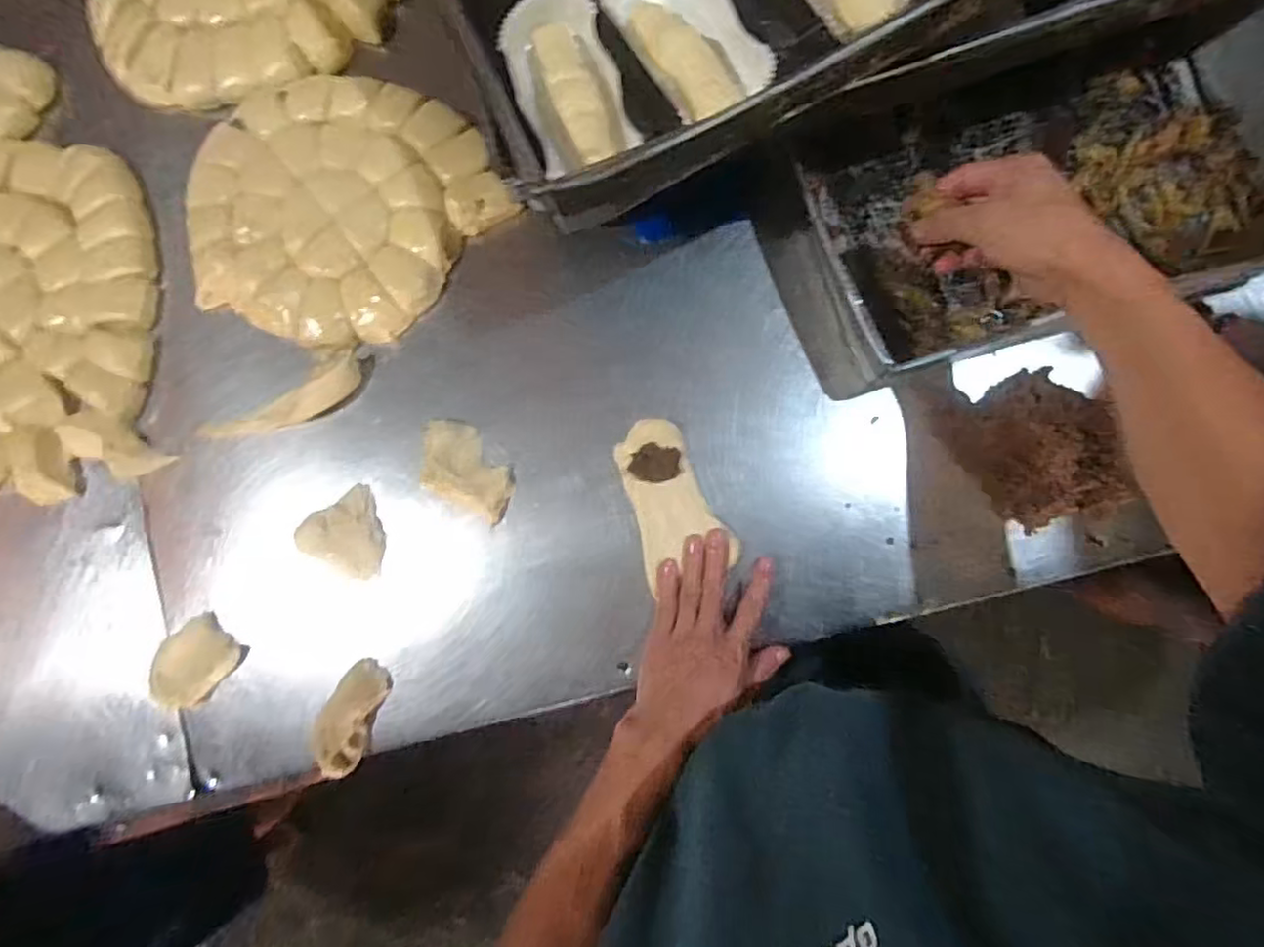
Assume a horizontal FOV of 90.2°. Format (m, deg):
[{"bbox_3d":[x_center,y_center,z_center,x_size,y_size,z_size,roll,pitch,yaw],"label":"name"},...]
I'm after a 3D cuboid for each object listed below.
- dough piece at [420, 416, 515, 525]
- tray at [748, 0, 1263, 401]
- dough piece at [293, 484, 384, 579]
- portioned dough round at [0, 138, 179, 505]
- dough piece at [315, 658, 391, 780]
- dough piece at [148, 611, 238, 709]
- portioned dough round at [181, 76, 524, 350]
[{"bbox_3d":[-0.144,-0.006,0.553,0.094,0.012,0.063,29,90,6],"label":"dough piece"},{"bbox_3d":[0.318,-0.226,0.516,0.391,0.077,0.229,-17,85,4],"label":"tray"},{"bbox_3d":[-0.256,0.049,0.570,0.077,0.012,0.074,26,90,6],"label":"dough piece"},{"bbox_3d":[-0.602,-0.145,0.600,0.303,0.027,0.341,-13,86,5],"label":"portioned dough round"},{"bbox_3d":[-0.246,0.213,0.547,0.043,0.019,0.097,21,89,6],"label":"dough piece"},{"bbox_3d":[-0.393,0.170,0.560,0.060,0.011,0.084,44,92,6],"label":"dough piece"},{"bbox_3d":[-0.272,-0.240,0.574,0.256,0.027,0.251,0,87,5],"label":"portioned dough round"}]

